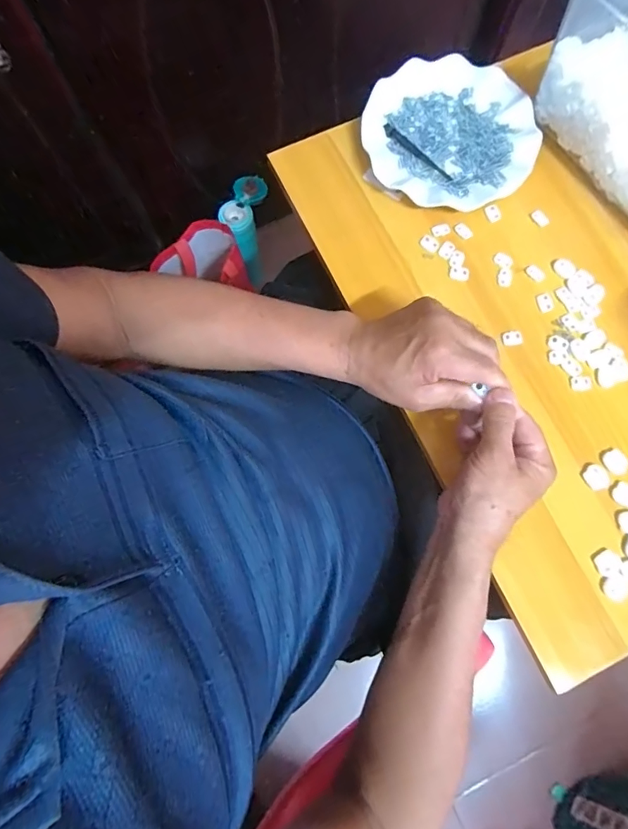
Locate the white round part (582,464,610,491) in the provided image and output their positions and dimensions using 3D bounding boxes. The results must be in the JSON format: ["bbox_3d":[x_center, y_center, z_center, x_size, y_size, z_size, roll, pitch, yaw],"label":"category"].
[{"bbox_3d":[0.267,0.060,0.421,0.021,0.005,0.024,-36,81,-8],"label":"white round part"}]

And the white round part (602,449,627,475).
[{"bbox_3d":[0.287,0.045,0.422,0.021,0.004,0.023,0,78,-1],"label":"white round part"}]

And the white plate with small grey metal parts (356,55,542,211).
[{"bbox_3d":[0.147,-0.302,0.484,0.176,0.023,0.173,0,78,-1],"label":"white plate with small grey metal parts"}]

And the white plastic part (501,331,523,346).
[{"bbox_3d":[0.198,-0.077,0.445,0.018,0.004,0.015,-6,78,-2],"label":"white plastic part"}]

